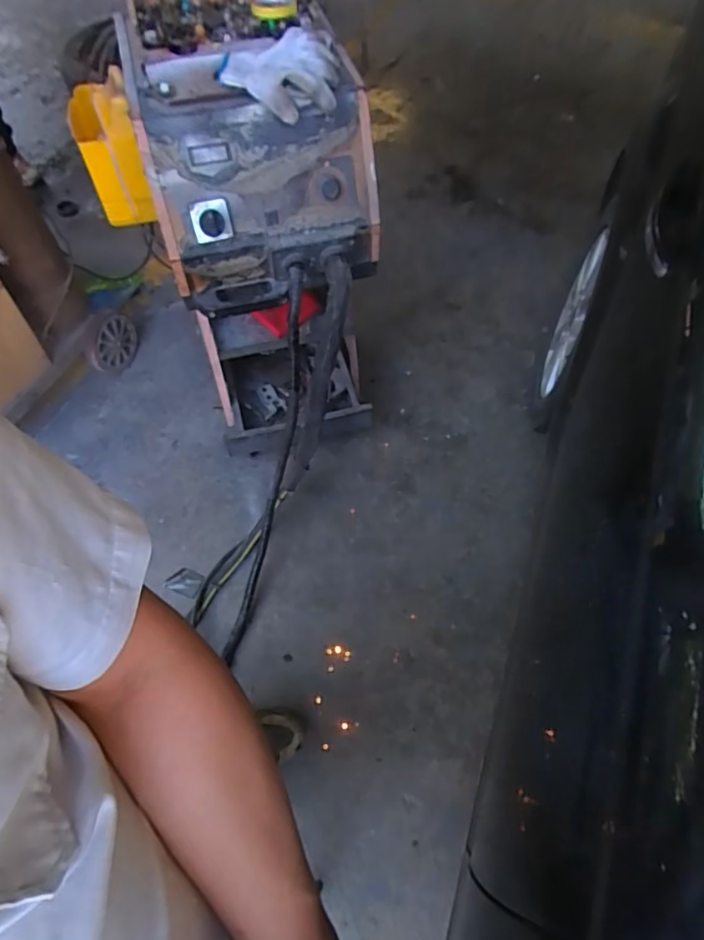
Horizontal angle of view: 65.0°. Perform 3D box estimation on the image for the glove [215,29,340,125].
[{"bbox_3d":[-0.115,-0.623,0.869,0.184,0.070,0.114,-7,62,-4],"label":"glove"}]

